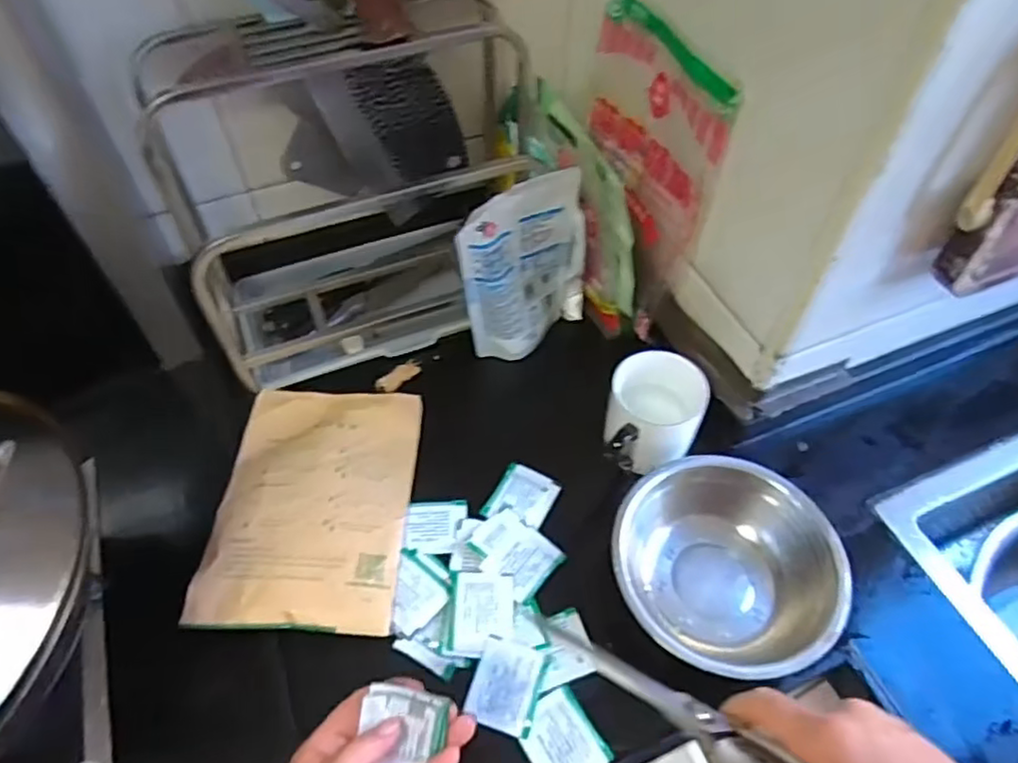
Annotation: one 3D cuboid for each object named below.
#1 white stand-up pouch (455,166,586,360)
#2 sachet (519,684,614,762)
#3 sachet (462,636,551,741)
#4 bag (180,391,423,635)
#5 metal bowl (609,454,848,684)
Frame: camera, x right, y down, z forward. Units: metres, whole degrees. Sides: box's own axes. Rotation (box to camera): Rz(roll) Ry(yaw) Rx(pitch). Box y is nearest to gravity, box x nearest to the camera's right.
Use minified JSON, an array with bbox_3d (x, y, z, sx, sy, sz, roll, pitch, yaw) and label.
[{"bbox_3d":[0.023,-0.104,0.626,0.131,0.181,0.034,-27,58,-19],"label":"white stand-up pouch"},{"bbox_3d":[0.038,0.255,0.475,0.049,0.005,0.058,-26,58,-18],"label":"sachet"},{"bbox_3d":[-0.001,0.225,0.495,0.048,0.007,0.059,16,55,12],"label":"sachet"},{"bbox_3d":[-0.165,0.097,0.572,0.156,0.022,0.223,2,53,1],"label":"bag"},{"bbox_3d":[0.167,0.148,0.523,0.164,0.065,0.160,0,53,0],"label":"metal bowl"}]

